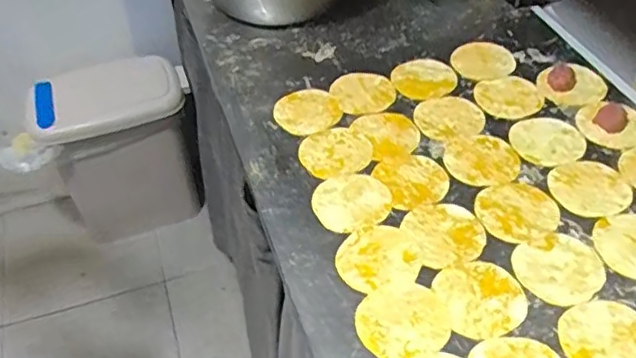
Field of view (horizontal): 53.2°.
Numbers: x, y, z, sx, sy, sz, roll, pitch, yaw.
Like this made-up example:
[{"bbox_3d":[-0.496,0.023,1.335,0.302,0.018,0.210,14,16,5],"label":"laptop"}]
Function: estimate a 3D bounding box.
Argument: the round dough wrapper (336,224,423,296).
[{"bbox_3d":[0.058,0.079,0.643,0.079,0.004,0.074,-1,47,1],"label":"round dough wrapper"}]

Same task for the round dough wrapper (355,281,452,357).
[{"bbox_3d":[0.078,0.131,0.590,0.083,0.004,0.079,-1,47,1],"label":"round dough wrapper"}]

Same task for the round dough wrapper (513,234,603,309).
[{"bbox_3d":[0.237,0.090,0.624,0.085,0.004,0.075,-10,47,-7],"label":"round dough wrapper"}]

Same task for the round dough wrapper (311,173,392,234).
[{"bbox_3d":[0.037,0.024,0.699,0.086,0.005,0.084,-1,47,1],"label":"round dough wrapper"}]

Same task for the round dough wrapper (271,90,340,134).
[{"bbox_3d":[-0.012,-0.087,0.805,0.083,0.004,0.076,-23,50,-18],"label":"round dough wrapper"}]

